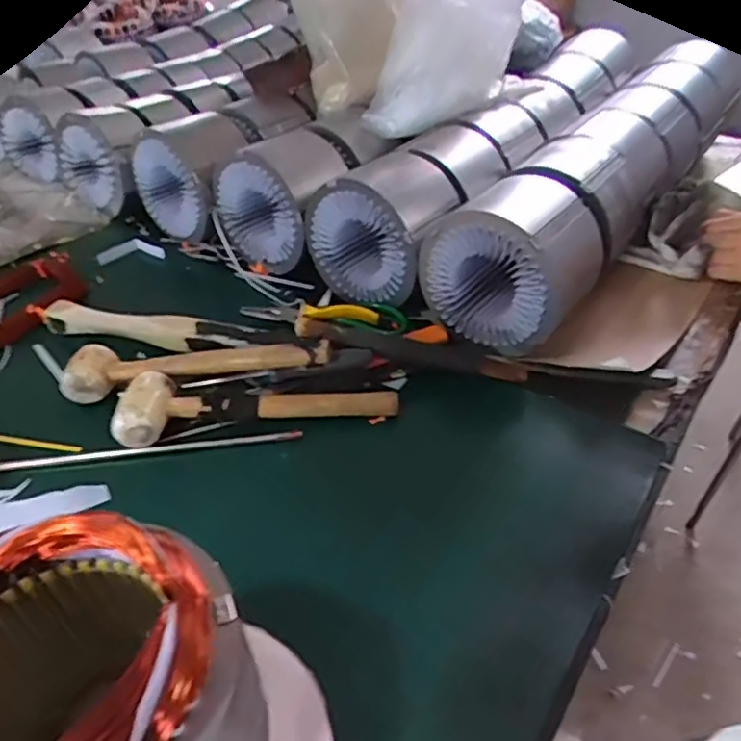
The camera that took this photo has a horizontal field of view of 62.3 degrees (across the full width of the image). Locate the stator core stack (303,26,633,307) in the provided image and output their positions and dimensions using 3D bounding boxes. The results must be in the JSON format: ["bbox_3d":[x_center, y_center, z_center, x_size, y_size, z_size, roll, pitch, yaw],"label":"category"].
[{"bbox_3d":[0.200,-0.352,0.928,0.169,0.135,0.772,23,47,25],"label":"stator core stack"}]

